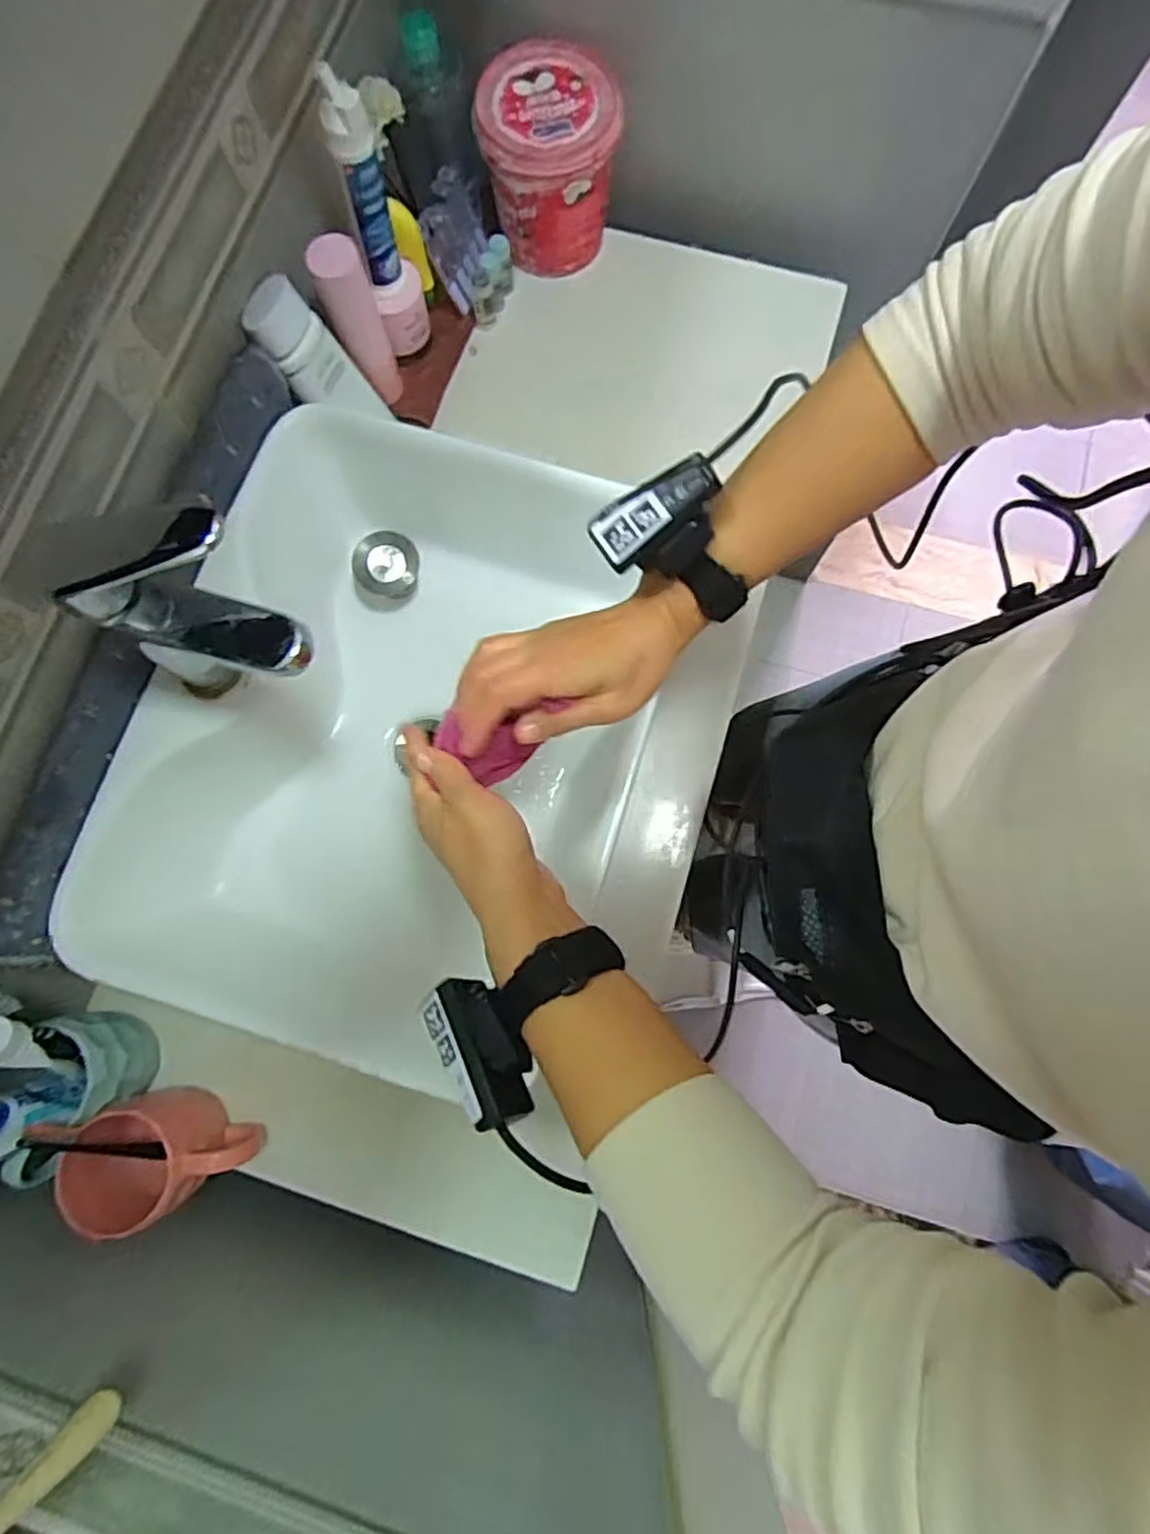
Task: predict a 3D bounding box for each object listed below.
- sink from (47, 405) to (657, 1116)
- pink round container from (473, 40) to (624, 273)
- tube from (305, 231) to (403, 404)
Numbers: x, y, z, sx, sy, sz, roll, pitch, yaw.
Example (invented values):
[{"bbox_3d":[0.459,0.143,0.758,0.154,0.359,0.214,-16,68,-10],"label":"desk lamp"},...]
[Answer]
[{"bbox_3d":[-0.132,-0.047,0.576,0.360,0.145,0.417,18,79,5],"label":"sink"},{"bbox_3d":[-0.023,-0.587,0.677,0.130,0.128,0.120,0,78,2],"label":"pink round container"},{"bbox_3d":[-0.195,-0.398,0.619,0.041,0.136,0.042,-12,78,-1],"label":"tube"}]

